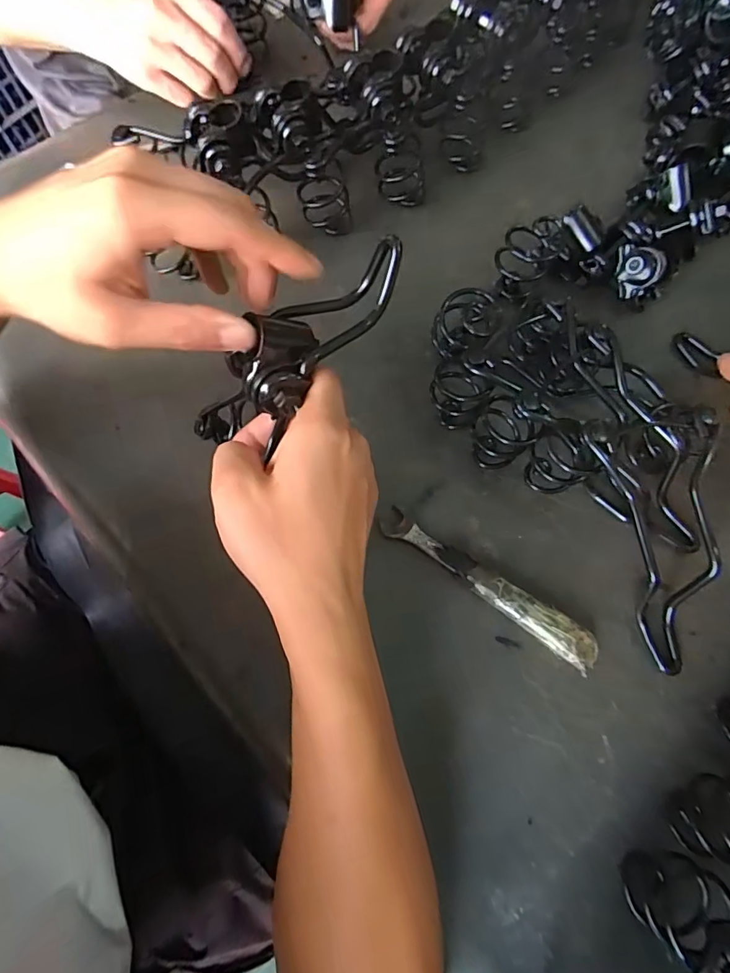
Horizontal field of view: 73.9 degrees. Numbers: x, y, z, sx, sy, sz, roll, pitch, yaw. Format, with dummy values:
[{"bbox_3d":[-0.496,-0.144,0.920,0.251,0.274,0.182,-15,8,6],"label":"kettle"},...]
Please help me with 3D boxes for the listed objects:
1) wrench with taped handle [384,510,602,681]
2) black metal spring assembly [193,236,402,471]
[{"bbox_3d":[0.086,0.069,0.340,0.166,0.019,0.023,35,75,10],"label":"wrench with taped handle"},{"bbox_3d":[-0.031,-0.076,0.260,0.052,0.029,0.141,40,80,11],"label":"black metal spring assembly"}]

